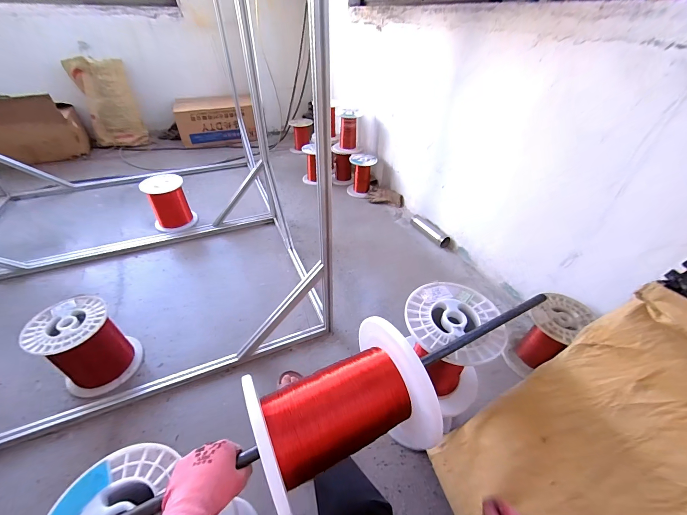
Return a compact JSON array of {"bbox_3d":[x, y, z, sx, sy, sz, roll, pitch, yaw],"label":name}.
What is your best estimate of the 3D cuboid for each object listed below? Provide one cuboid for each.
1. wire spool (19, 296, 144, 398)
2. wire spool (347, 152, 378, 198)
[{"bbox_3d":[-0.791,0.276,0.912,0.192,0.241,0.196,2,41,-2],"label":"wire spool"},{"bbox_3d":[0.112,-0.506,1.858,0.167,0.241,0.176,10,40,9],"label":"wire spool"}]

